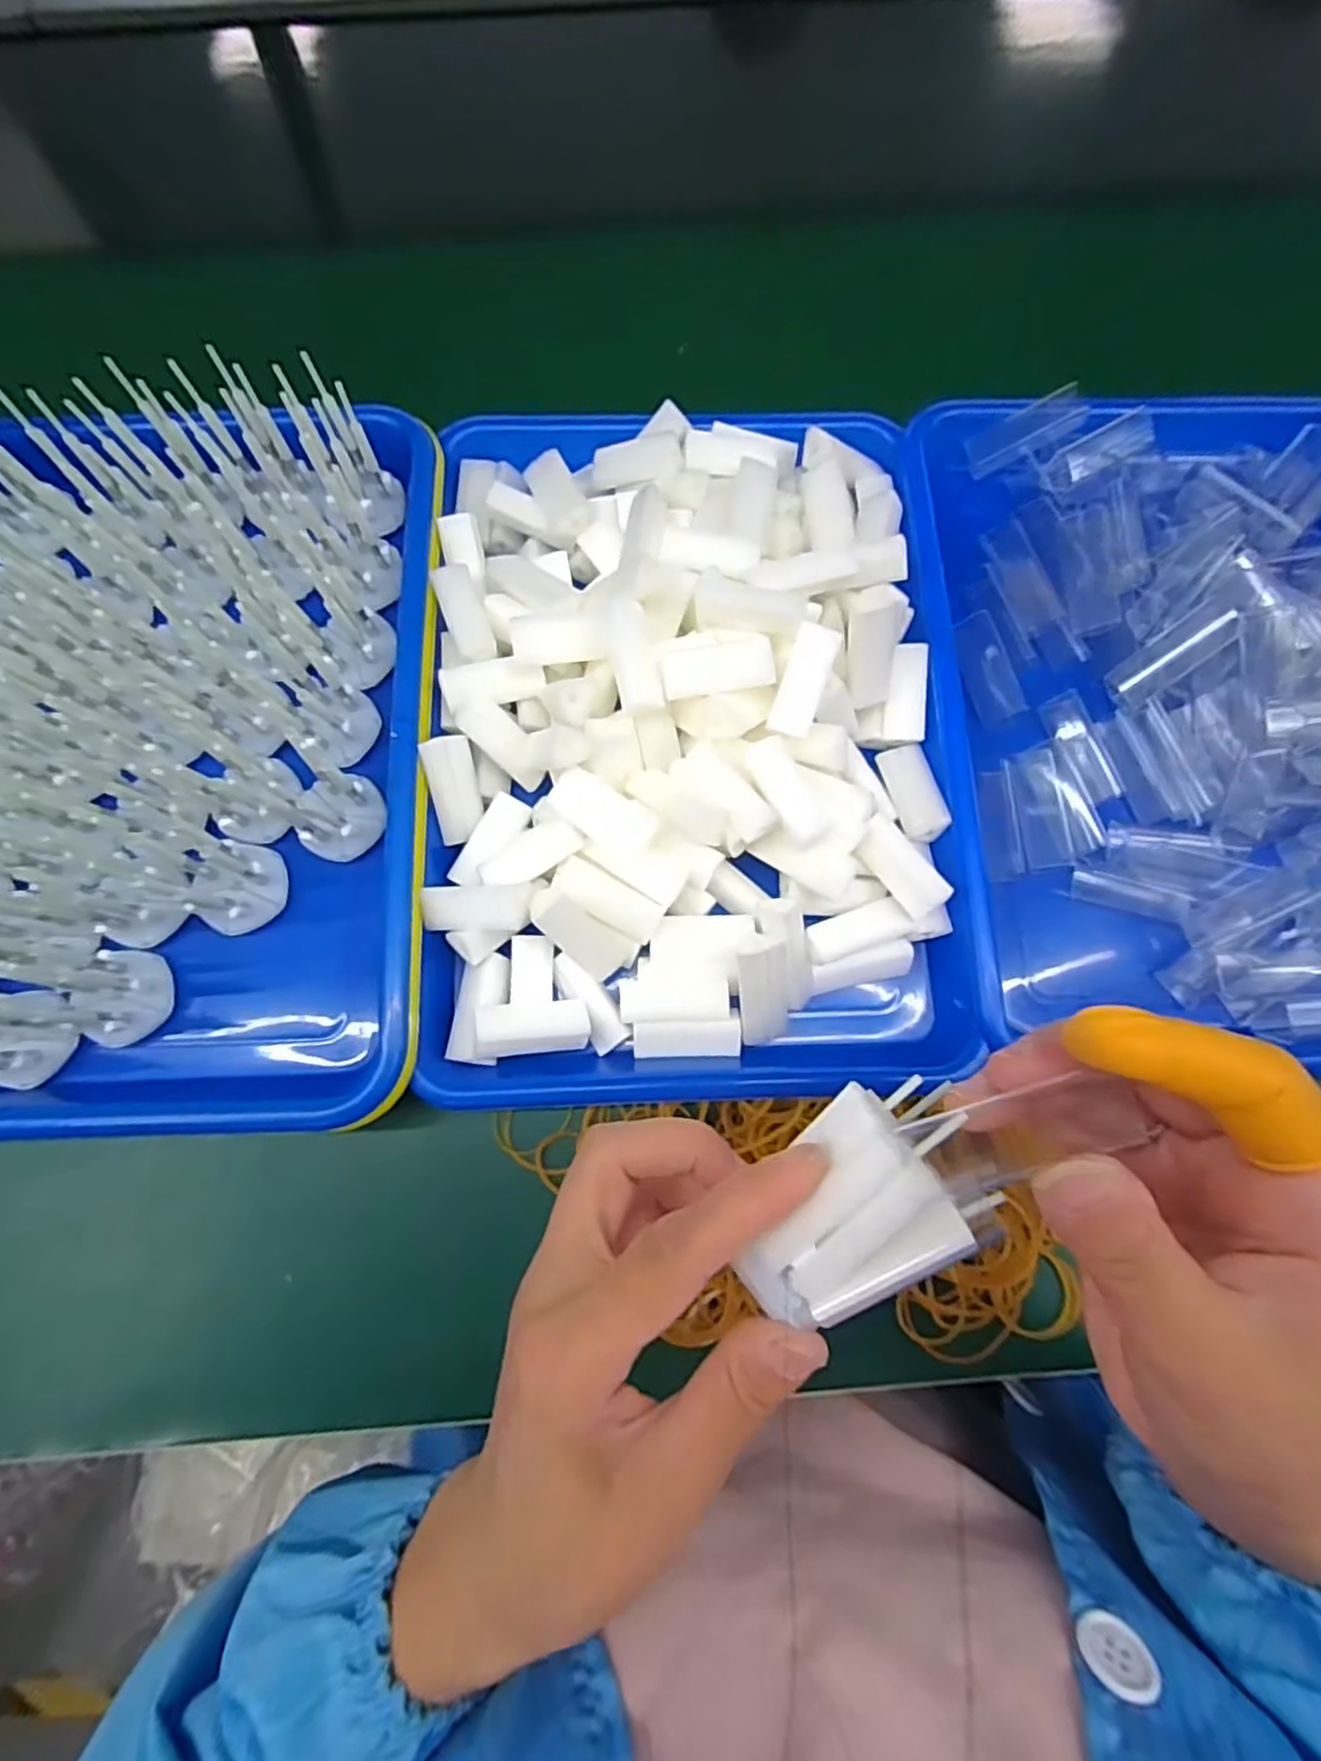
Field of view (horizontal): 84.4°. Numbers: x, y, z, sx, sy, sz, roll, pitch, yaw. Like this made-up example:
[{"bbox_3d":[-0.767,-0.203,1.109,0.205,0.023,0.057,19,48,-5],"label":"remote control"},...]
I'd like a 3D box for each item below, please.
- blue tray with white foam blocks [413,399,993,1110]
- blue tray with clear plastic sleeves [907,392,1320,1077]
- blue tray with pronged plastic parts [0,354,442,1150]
[{"bbox_3d":[0.014,-0.070,0.327,0.235,0.057,0.323,-3,75,-1],"label":"blue tray with white foam blocks"},{"bbox_3d":[0.252,-0.081,0.341,0.245,0.037,0.326,0,75,0],"label":"blue tray with clear plastic sleeves"},{"bbox_3d":[-0.219,-0.067,0.310,0.237,0.069,0.337,-1,75,0],"label":"blue tray with pronged plastic parts"}]

